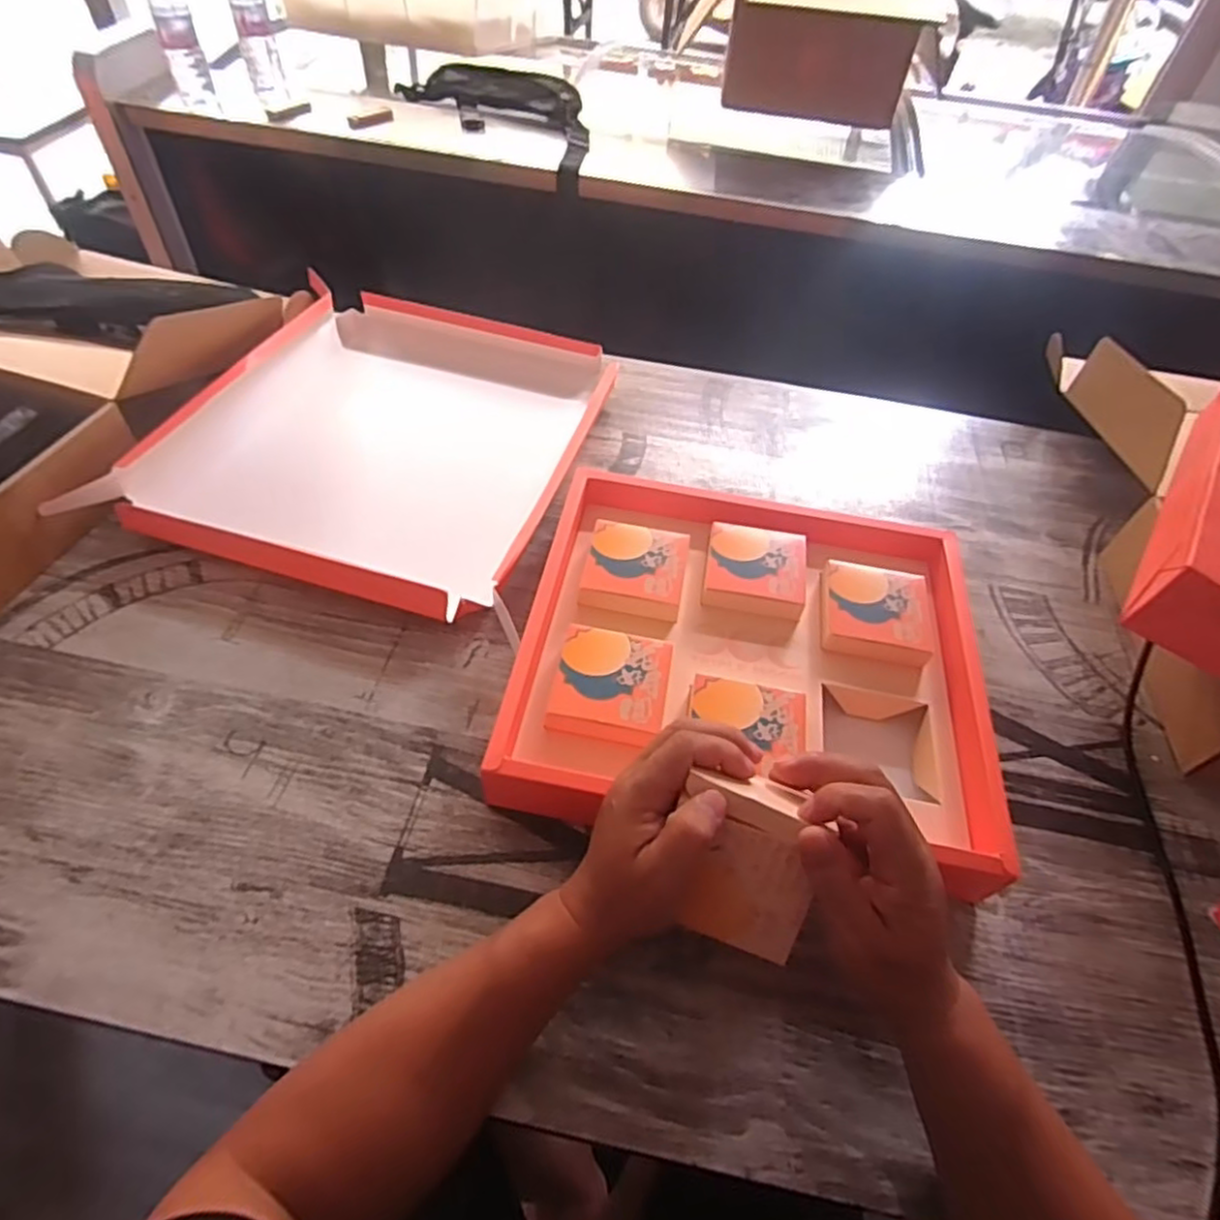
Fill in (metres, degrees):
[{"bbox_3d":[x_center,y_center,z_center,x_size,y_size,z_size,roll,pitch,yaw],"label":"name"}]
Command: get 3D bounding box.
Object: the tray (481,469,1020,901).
[{"bbox_3d":[0.113,0.036,0.572,0.353,0.062,0.336,10,53,3],"label":"tray"}]

